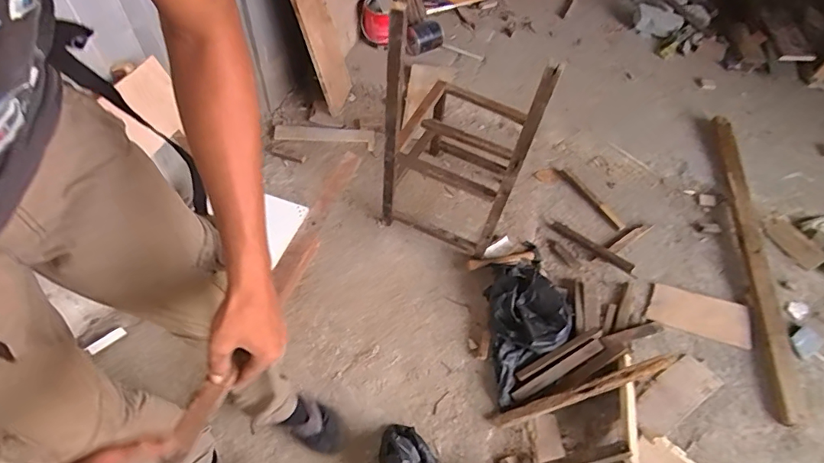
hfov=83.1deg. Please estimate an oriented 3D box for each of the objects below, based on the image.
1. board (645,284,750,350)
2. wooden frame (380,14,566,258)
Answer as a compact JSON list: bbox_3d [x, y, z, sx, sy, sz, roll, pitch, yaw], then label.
[{"bbox_3d":[0.844,0.243,1.368,0.291,0.013,0.131,15,55,5],"label":"board"},{"bbox_3d":[0.151,-0.275,1.246,0.345,0.689,0.347,24,57,11],"label":"wooden frame"}]

